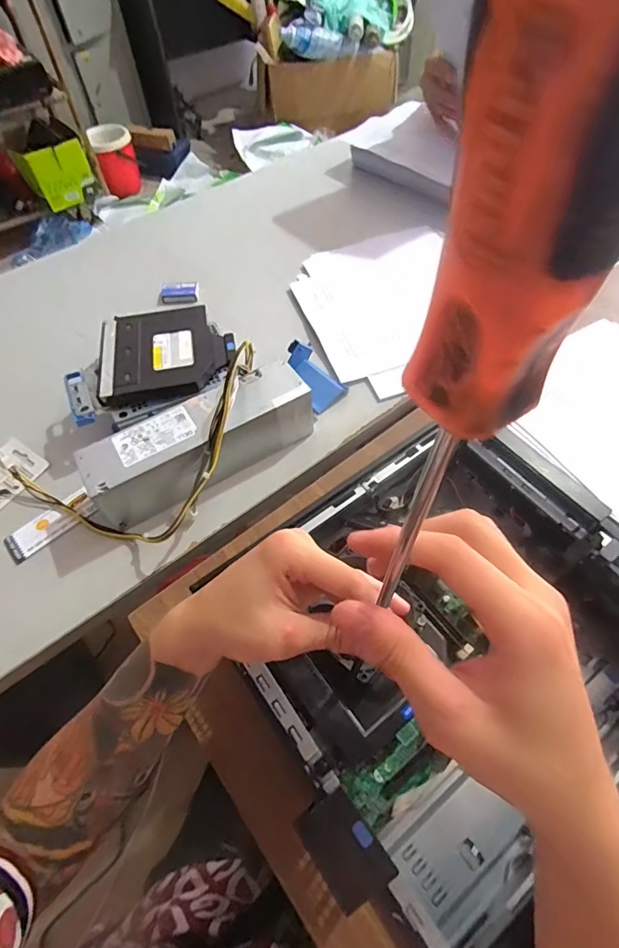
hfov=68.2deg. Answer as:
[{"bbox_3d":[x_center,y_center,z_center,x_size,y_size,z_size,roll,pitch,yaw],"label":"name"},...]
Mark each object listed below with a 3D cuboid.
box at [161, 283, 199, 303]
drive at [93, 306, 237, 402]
[{"bbox_3d":[-0.188,-0.264,0.666,0.055,0.015,0.030,-5,58,-1],"label":"box"},{"bbox_3d":[-0.168,-0.142,0.532,0.148,0.021,0.124,-7,58,-2],"label":"drive"}]

